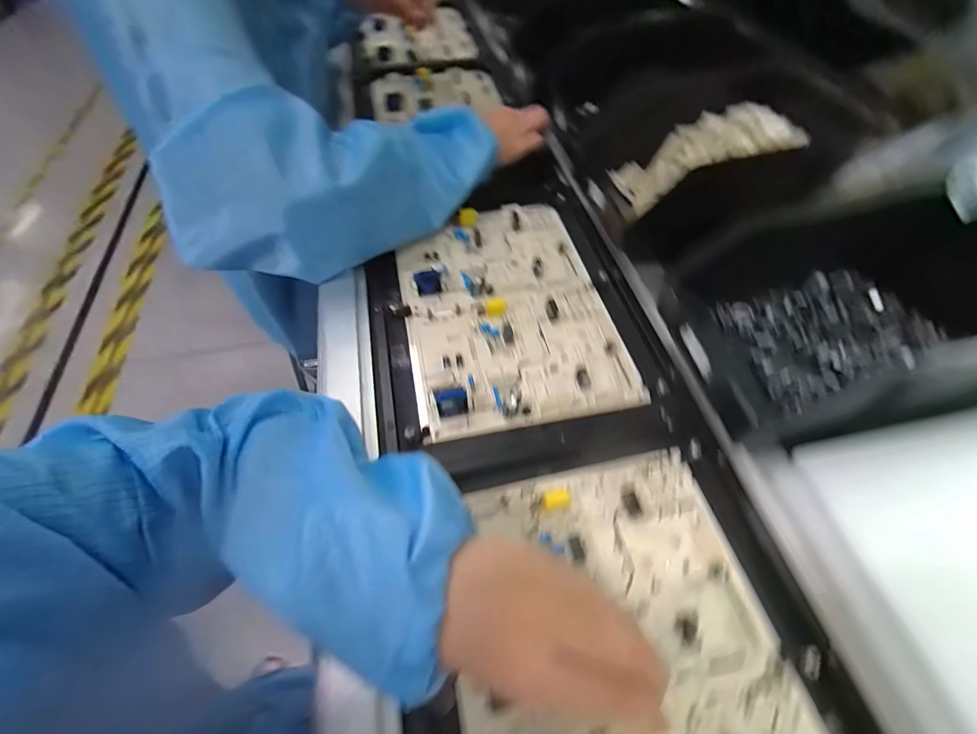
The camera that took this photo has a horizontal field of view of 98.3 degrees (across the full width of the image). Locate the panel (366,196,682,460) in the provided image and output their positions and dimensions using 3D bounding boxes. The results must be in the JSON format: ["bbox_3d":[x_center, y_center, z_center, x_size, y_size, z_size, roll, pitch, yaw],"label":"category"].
[{"bbox_3d":[0.014,-0.065,0.429,0.245,0.021,0.305,-9,56,-6],"label":"panel"}]

